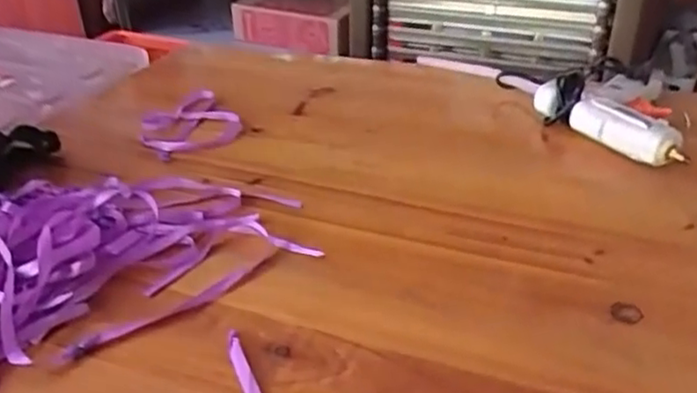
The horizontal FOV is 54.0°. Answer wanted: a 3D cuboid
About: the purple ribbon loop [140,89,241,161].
[{"bbox_3d":[-0.184,-0.085,0.795,0.106,0.024,0.141,-11,31,-12],"label":"purple ribbon loop"}]

